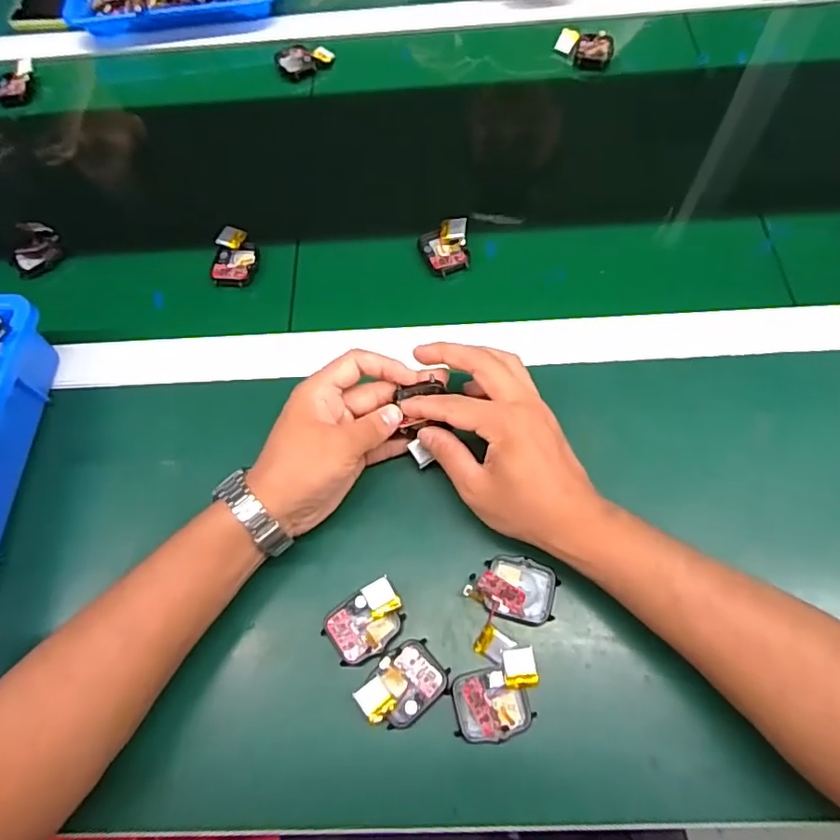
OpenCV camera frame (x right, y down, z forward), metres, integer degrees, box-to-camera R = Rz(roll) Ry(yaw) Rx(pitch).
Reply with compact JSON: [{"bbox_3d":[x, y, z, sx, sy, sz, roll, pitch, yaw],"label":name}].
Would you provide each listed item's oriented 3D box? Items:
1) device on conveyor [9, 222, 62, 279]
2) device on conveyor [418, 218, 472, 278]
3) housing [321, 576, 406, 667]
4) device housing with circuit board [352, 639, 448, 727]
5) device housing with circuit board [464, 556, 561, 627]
[{"bbox_3d":[-0.358,-0.161,0.523,0.047,0.016,0.054,-36,68,-12],"label":"device on conveyor"},{"bbox_3d":[0.022,-0.149,0.493,0.042,0.020,0.048,-8,65,0],"label":"device on conveyor"},{"bbox_3d":[-0.033,0.129,0.359,0.050,0.016,0.036,-33,68,-11],"label":"housing"},{"bbox_3d":[-0.010,0.160,0.340,0.051,0.012,0.037,-40,69,-14],"label":"device housing with circuit board"},{"bbox_3d":[0.060,0.107,0.364,0.055,0.013,0.038,12,67,9],"label":"device housing with circuit board"}]

